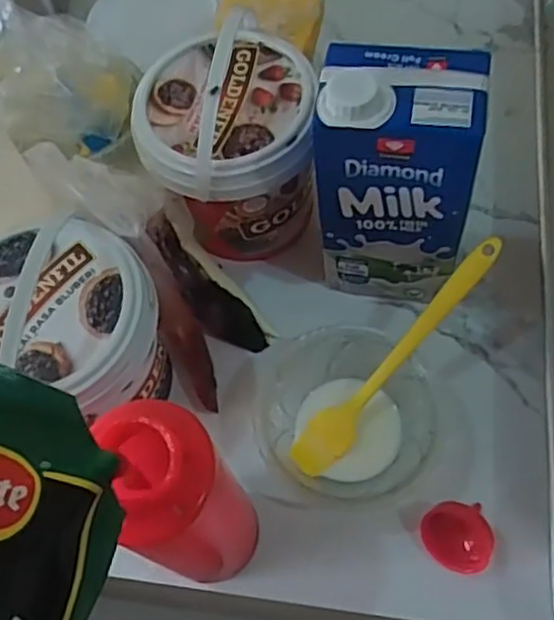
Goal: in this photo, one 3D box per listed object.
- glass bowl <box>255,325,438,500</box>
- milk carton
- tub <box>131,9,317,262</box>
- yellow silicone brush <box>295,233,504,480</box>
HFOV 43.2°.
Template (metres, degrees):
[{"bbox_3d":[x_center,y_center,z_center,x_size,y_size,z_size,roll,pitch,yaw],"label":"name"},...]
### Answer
[{"bbox_3d":[0.046,0.071,0.474,0.112,0.042,0.109,-2,65,4],"label":"glass bowl"},{"bbox_3d":[0.077,-0.081,0.458,0.105,0.193,0.065,10,66,10],"label":"milk carton"},{"bbox_3d":[-0.037,-0.118,0.498,0.109,0.165,0.112,-2,65,4],"label":"tub"},{"bbox_3d":[0.078,0.031,0.462,0.030,0.013,0.193,43,101,21],"label":"yellow silicone brush"}]

